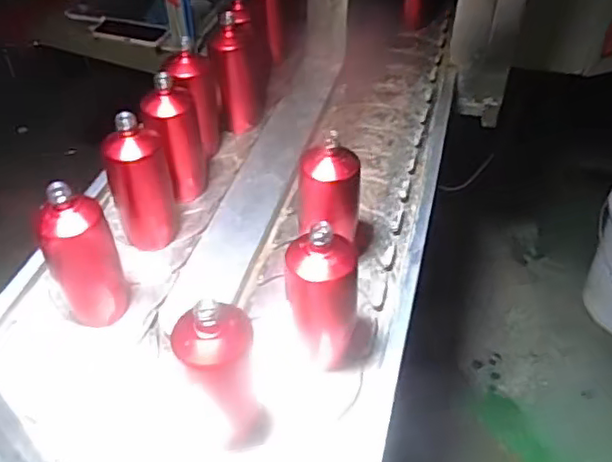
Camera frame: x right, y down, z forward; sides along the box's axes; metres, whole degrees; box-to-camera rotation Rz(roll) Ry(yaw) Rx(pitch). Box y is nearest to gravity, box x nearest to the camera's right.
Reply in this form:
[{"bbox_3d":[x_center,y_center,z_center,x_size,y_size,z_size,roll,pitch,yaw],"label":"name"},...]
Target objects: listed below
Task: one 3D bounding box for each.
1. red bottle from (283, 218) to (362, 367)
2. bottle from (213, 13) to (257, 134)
[{"bbox_3d":[0.021,0.074,0.739,0.083,0.202,0.072,3,46,4],"label":"red bottle"},{"bbox_3d":[-0.125,-0.268,1.121,0.069,0.191,0.079,-5,46,-5],"label":"bottle"}]

